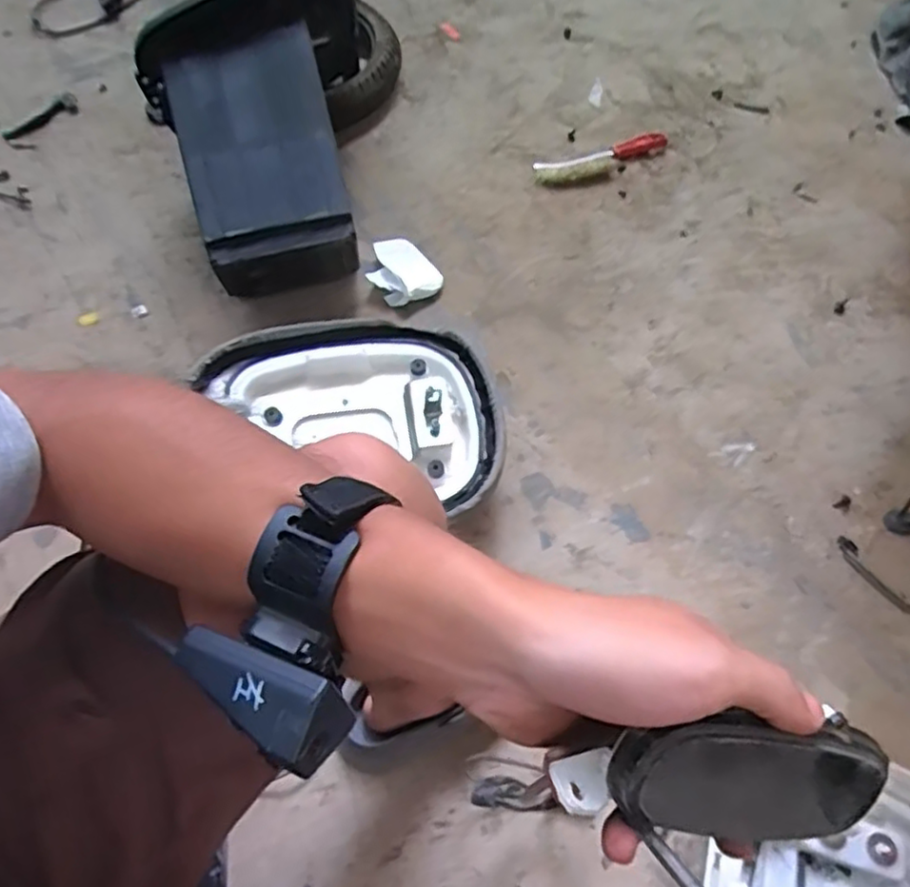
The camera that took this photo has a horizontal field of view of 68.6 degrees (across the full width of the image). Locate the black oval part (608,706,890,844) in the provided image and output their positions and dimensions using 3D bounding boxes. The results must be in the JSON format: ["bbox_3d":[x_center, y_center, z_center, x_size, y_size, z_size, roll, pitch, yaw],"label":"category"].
[{"bbox_3d":[0.112,0.125,0.247,0.119,0.051,0.010,18,17,-22],"label":"black oval part"}]

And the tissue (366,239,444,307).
[{"bbox_3d":[-0.078,-0.242,0.950,0.090,0.028,0.113,-33,66,-14],"label":"tissue"}]

